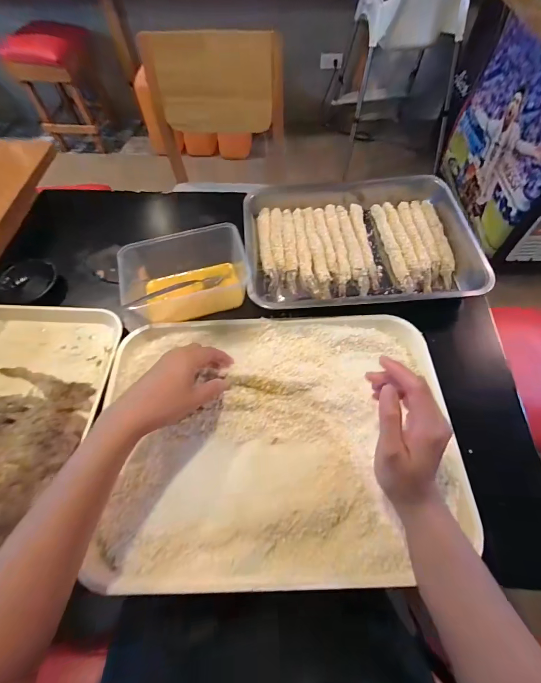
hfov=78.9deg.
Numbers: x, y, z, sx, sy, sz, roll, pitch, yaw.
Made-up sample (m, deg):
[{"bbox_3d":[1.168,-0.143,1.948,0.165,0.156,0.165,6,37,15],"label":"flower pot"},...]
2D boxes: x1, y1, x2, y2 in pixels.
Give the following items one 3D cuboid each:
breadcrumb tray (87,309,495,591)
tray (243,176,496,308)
[{"bbox_3d":[0.008,0.101,0.390,0.398,0.030,0.308,-3,60,1],"label":"breadcrumb tray"},{"bbox_3d":[0.132,-0.175,0.540,0.343,0.046,0.295,-4,60,0],"label":"tray"}]

